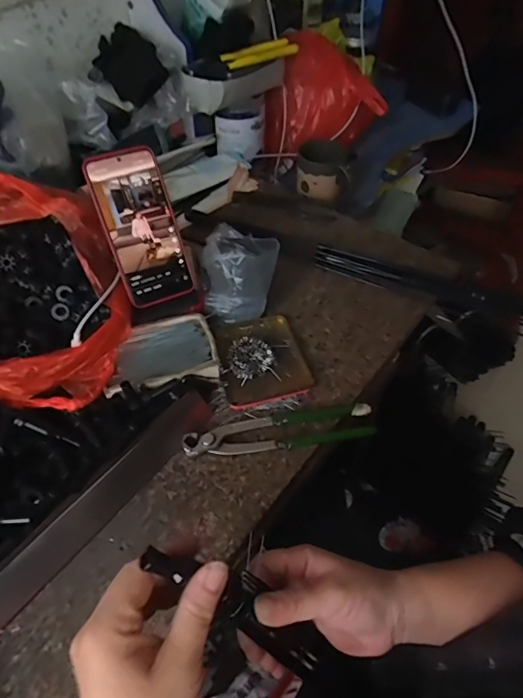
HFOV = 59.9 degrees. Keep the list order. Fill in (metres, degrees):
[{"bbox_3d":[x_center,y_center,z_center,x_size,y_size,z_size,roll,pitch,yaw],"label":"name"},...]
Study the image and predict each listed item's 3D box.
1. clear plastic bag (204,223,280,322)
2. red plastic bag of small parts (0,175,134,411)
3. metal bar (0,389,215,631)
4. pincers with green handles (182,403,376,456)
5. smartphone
[{"bbox_3d":[-0.029,-0.103,0.582,0.096,0.073,0.116,5,51,3],"label":"clear plastic bag"},{"bbox_3d":[-0.262,-0.057,0.483,0.214,0.134,0.261,-21,54,-17],"label":"red plastic bag of small parts"},{"bbox_3d":[-0.153,0.144,0.428,0.034,0.024,0.282,33,57,23],"label":"metal bar"},{"bbox_3d":[0.019,0.086,0.478,0.198,0.015,0.043,-7,51,-7],"label":"pincers with green handles"},{"bbox_3d":[-0.131,-0.132,0.501,0.079,0.161,0.005,-23,20,-16],"label":"smartphone"}]

